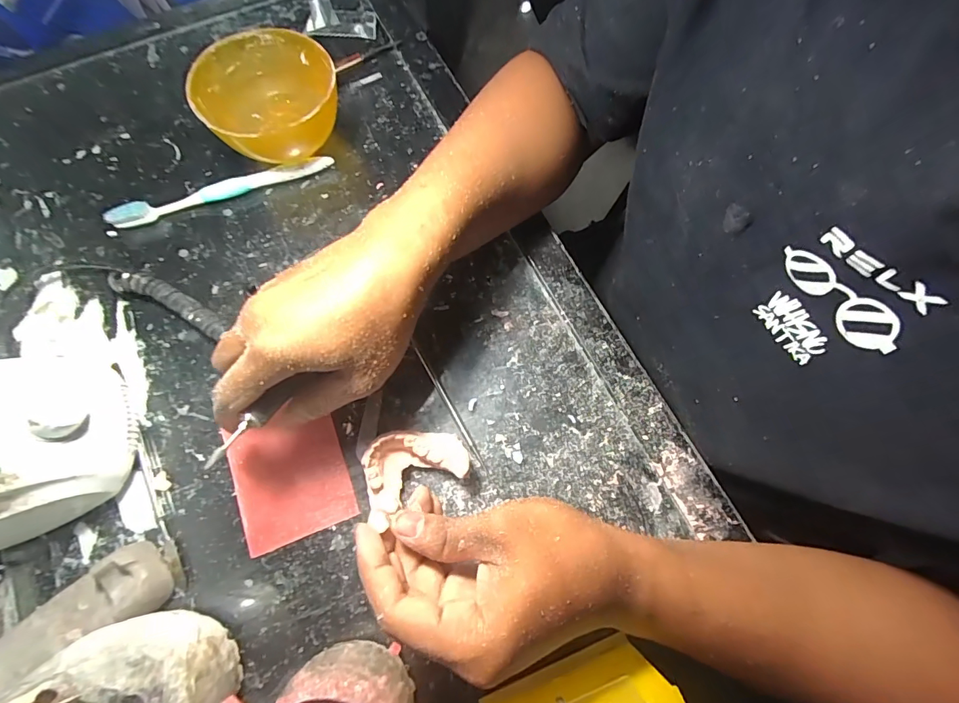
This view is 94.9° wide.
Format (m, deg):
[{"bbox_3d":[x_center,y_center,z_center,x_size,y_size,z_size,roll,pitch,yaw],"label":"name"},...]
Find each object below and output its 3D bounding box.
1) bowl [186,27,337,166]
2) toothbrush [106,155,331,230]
[{"bbox_3d":[-0.172,-0.204,0.375,0.105,0.067,0.103,0,72,-1],"label":"bowl"},{"bbox_3d":[-0.220,-0.140,0.380,0.186,0.019,0.013,-18,73,-7],"label":"toothbrush"}]

